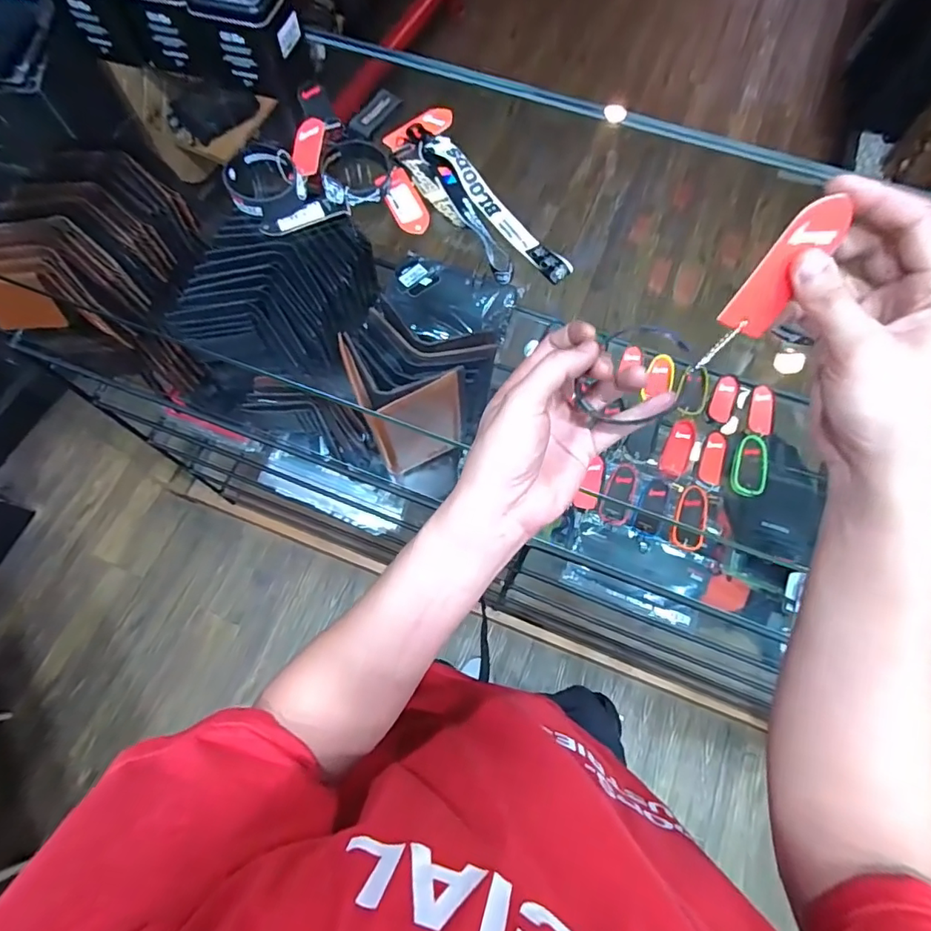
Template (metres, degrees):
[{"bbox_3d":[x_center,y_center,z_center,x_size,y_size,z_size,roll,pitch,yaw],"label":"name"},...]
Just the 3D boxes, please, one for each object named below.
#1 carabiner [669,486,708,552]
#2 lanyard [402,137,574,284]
[{"bbox_3d":[0.287,0.066,0.652,0.041,0.008,0.081,17,70,6],"label":"carabiner"},{"bbox_3d":[0.014,-0.222,0.463,0.054,0.018,0.189,-34,73,-12],"label":"lanyard"}]

